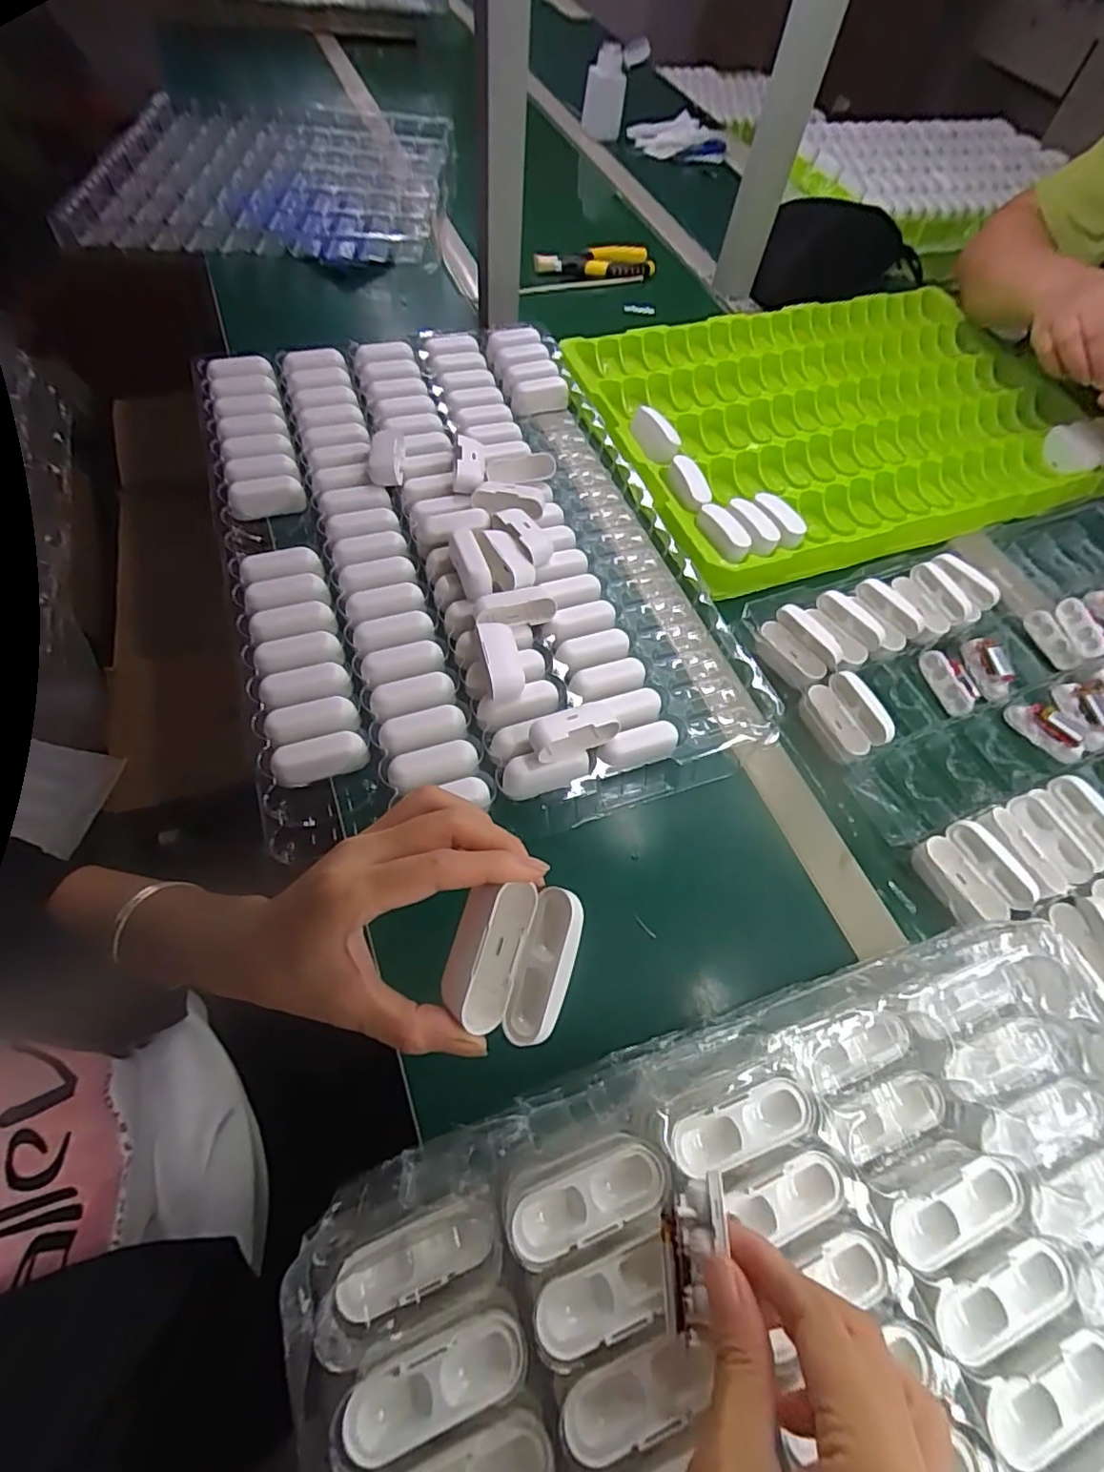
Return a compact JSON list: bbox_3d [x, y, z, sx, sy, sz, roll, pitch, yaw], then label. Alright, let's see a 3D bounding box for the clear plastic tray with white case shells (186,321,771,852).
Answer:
[{"bbox_3d":[-0.089,-0.182,0.537,0.384,0.061,0.573,-16,63,-14],"label":"clear plastic tray with white case shells"}]

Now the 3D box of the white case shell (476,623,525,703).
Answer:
[{"bbox_3d":[-0.038,-0.060,0.445,0.027,0.022,0.061,-11,62,-12],"label":"white case shell"}]

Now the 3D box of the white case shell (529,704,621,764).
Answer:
[{"bbox_3d":[0.015,-0.005,0.421,0.064,0.026,0.026,-21,65,-17],"label":"white case shell"}]

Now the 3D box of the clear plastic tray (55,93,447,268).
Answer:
[{"bbox_3d":[-0.387,-0.850,0.879,0.457,0.037,0.529,1,60,-7],"label":"clear plastic tray"}]

